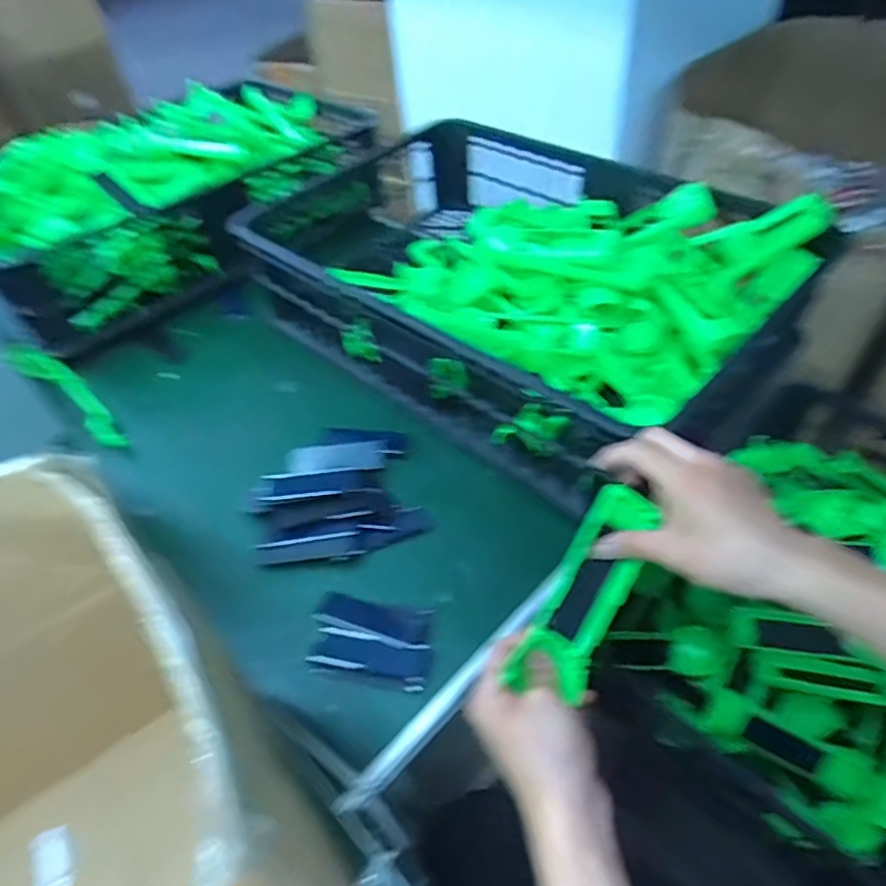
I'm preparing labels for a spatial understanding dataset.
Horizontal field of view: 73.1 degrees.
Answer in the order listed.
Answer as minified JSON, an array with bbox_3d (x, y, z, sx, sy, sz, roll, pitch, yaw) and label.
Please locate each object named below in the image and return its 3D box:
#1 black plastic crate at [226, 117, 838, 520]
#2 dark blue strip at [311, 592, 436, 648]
[{"bbox_3d":[0.053,-0.230,0.747,0.417,0.142,0.660,-38,55,-25],"label":"black plastic crate"},{"bbox_3d":[-0.059,0.146,0.502,0.093,0.012,0.035,8,50,14],"label":"dark blue strip"}]

